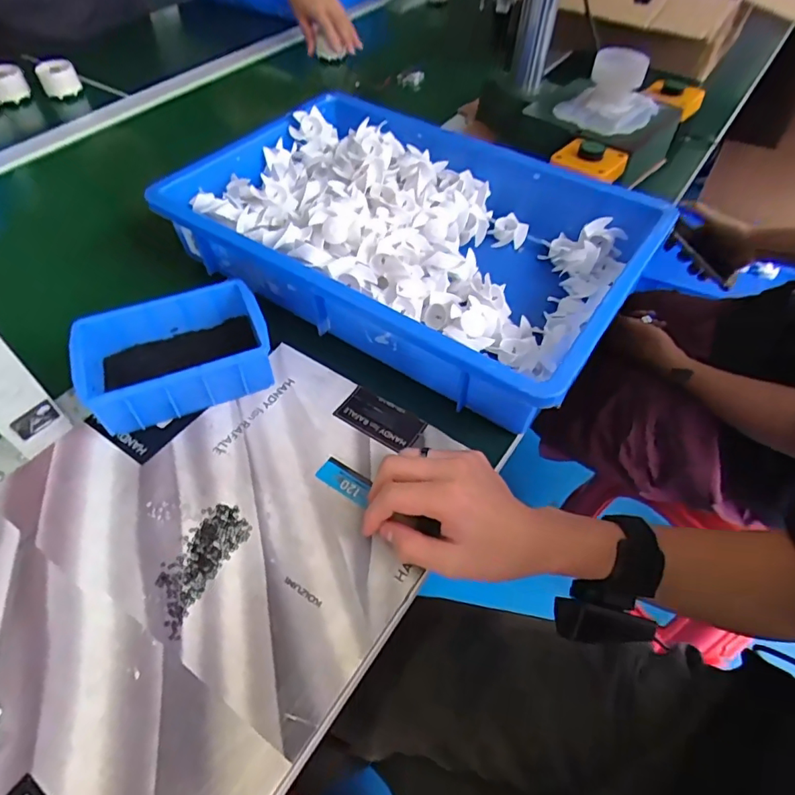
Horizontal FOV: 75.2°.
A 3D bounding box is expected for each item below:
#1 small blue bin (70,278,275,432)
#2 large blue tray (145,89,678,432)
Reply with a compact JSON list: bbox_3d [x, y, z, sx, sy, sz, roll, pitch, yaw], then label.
[{"bbox_3d":[-0.183,-0.034,0.437,0.145,0.057,0.099,-20,54,-15],"label":"small blue bin"},{"bbox_3d":[0.011,-0.161,0.519,0.423,0.089,0.286,28,56,21],"label":"large blue tray"}]

